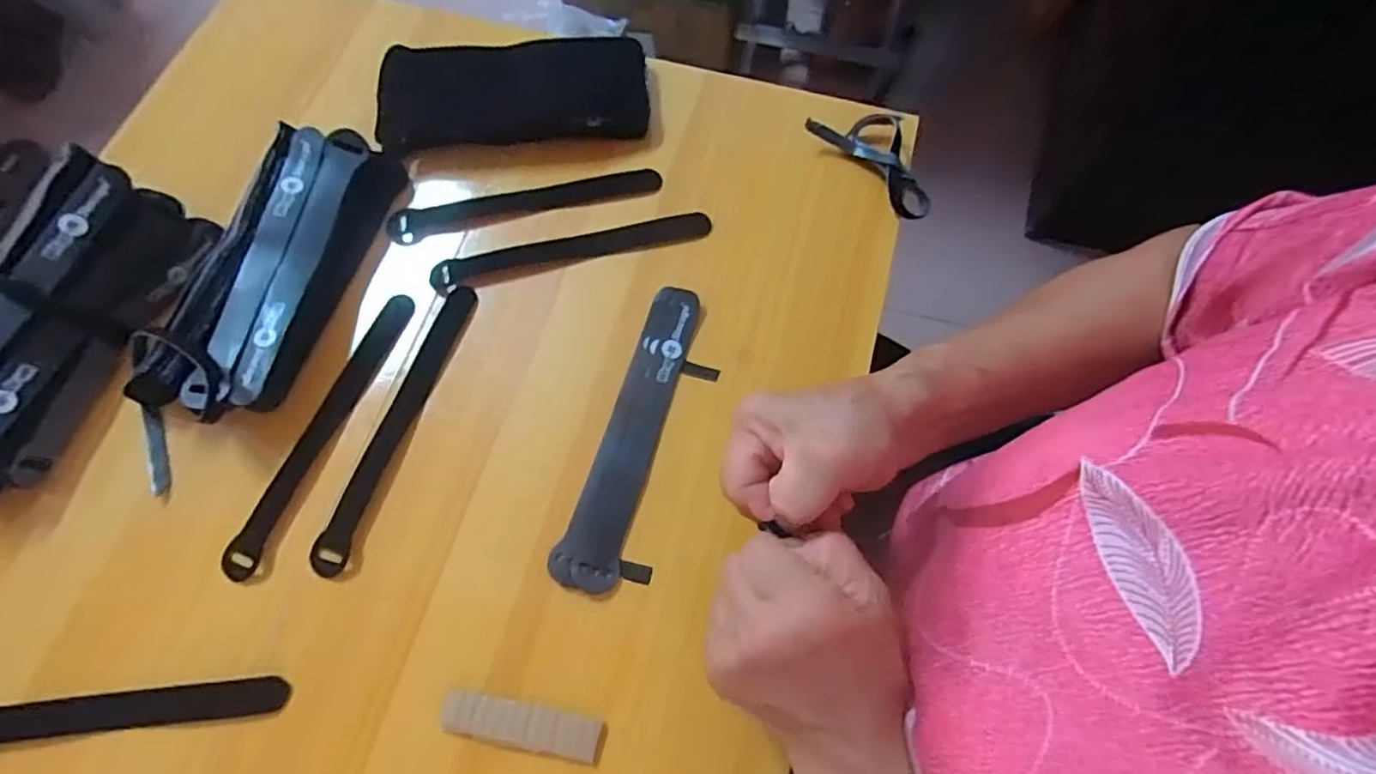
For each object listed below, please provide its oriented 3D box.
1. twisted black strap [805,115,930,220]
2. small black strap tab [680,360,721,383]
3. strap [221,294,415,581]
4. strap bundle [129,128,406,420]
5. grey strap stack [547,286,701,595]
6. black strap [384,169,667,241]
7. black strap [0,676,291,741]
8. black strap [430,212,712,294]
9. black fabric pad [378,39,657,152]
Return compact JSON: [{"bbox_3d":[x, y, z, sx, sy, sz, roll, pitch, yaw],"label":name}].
[{"bbox_3d":[0.145,-0.173,0.473,0.060,0.013,0.106,-39,73,-13],"label":"twisted black strap"},{"bbox_3d":[0.009,-0.010,0.420,0.024,0.004,0.009,15,69,7],"label":"small black strap tab"},{"bbox_3d":[-0.235,0.026,0.416,0.024,0.010,0.197,19,70,9],"label":"strap"},{"bbox_3d":[-0.270,-0.078,0.429,0.098,0.053,0.212,13,69,6],"label":"strap bundle"},{"bbox_3d":[-0.035,0.027,0.406,0.042,0.013,0.200,16,69,7],"label":"grey strap stack"},{"bbox_3d":[-0.119,-0.135,0.468,0.197,0.007,0.025,-11,68,-3],"label":"black strap"},{"bbox_3d":[-0.319,0.178,0.349,0.194,0.006,0.021,-6,68,-1],"label":"black strap"},{"bbox_3d":[-0.081,-0.097,0.454,0.195,0.008,0.023,-13,68,-4],"label":"black strap"},{"bbox_3d":[-0.130,-0.226,0.486,0.195,0.026,0.080,-5,68,-1],"label":"black fabric pad"}]

